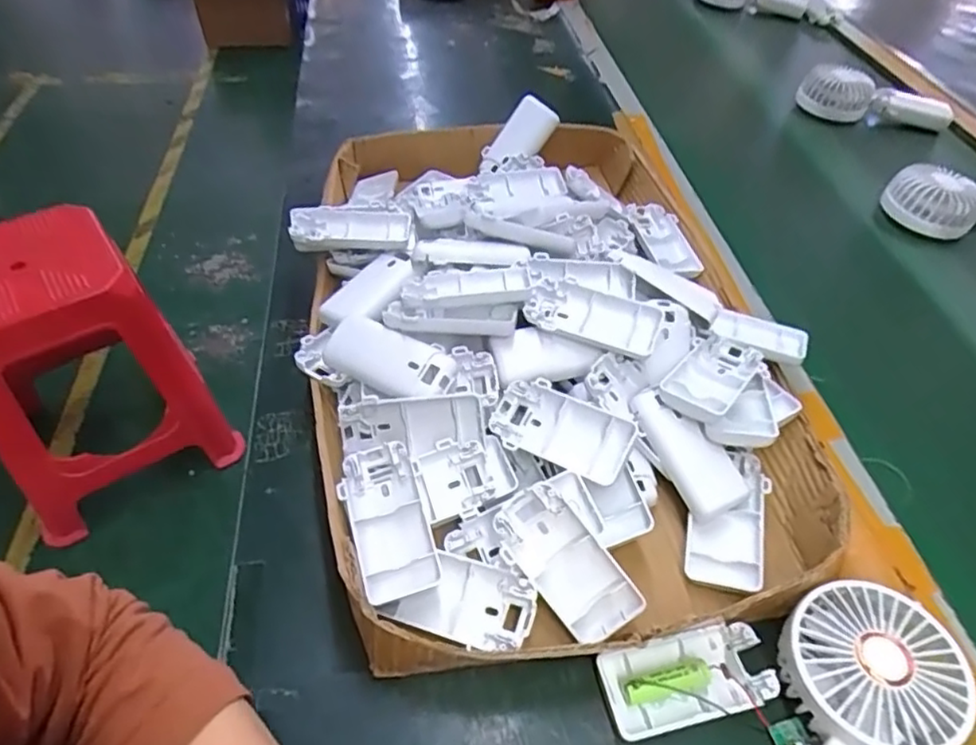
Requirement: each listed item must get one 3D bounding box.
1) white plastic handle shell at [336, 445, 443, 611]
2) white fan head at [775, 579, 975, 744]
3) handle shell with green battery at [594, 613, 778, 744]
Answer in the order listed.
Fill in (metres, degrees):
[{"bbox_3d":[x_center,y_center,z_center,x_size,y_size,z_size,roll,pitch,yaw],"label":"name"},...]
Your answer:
[{"bbox_3d":[-0.061,0.091,0.390,0.047,0.016,0.094,-19,60,1],"label":"white plastic handle shell"},{"bbox_3d":[0.201,0.166,0.346,0.097,0.043,0.087,-15,49,-15],"label":"white fan head"},{"bbox_3d":[0.112,0.173,0.361,0.096,0.018,0.048,-11,48,-11],"label":"handle shell with green battery"}]

